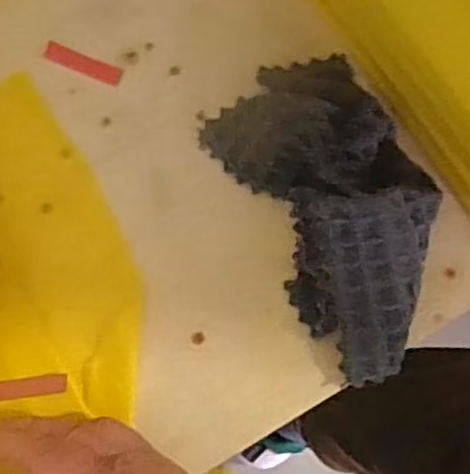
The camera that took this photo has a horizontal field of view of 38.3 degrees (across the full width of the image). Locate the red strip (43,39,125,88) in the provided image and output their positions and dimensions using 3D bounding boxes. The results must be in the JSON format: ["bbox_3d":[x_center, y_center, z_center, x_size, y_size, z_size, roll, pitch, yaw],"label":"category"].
[{"bbox_3d":[-0.085,-0.097,0.378,0.046,0.004,0.011,23,81,5],"label":"red strip"}]

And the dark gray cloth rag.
[{"bbox_3d":[0.056,-0.019,0.343,0.090,0.048,0.167,-28,80,-4],"label":"dark gray cloth rag"}]

